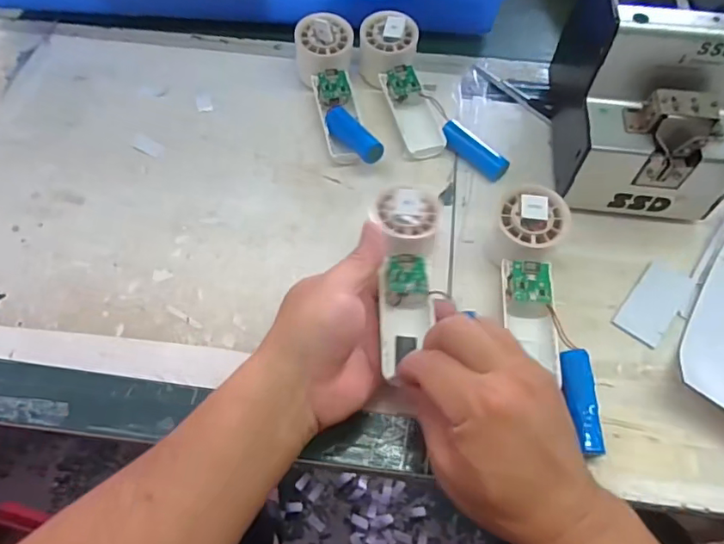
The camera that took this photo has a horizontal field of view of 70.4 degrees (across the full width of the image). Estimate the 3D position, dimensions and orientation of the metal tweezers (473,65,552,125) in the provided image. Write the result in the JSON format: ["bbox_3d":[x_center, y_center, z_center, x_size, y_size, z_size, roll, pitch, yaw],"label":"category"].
[{"bbox_3d":[0.160,-0.192,0.544,0.013,0.006,0.117,-30,63,-16],"label":"metal tweezers"}]

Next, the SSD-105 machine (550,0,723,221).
[{"bbox_3d":[0.247,-0.163,0.440,0.124,0.146,0.186,6,59,4],"label":"SSD-105 machine"}]

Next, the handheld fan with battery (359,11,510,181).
[{"bbox_3d":[0.058,-0.163,0.507,0.075,0.055,0.208,-29,76,-16],"label":"handheld fan with battery"}]

